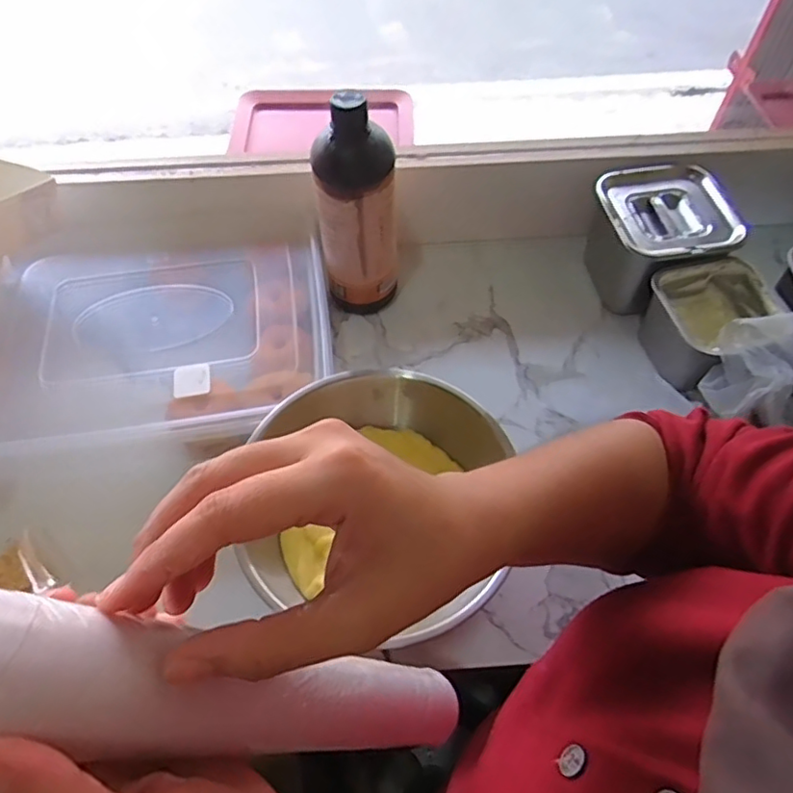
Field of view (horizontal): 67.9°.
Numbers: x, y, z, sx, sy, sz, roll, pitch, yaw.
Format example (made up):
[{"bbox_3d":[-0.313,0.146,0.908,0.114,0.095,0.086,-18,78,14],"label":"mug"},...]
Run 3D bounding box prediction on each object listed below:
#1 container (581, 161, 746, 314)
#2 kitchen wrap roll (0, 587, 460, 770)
[{"bbox_3d":[0.302,-0.175,0.693,0.136,0.119,0.140,-8,58,-4],"label":"container"},{"bbox_3d":[-0.052,0.128,0.248,0.047,0.305,0.041,-17,55,19],"label":"kitchen wrap roll"}]

